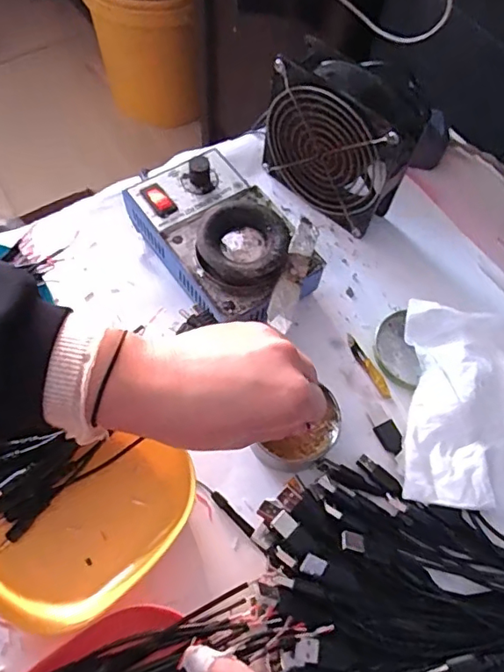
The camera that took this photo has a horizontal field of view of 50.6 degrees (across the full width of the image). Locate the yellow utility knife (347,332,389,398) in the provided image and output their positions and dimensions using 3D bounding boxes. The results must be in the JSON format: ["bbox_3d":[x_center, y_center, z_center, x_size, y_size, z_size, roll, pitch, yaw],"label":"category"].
[{"bbox_3d":[0.092,0.023,0.419,0.009,0.004,0.059,-24,67,-14],"label":"yellow utility knife"}]

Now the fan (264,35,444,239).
[{"bbox_3d":[0.069,-0.166,0.446,0.141,0.112,0.056,39,68,15],"label":"fan"}]

